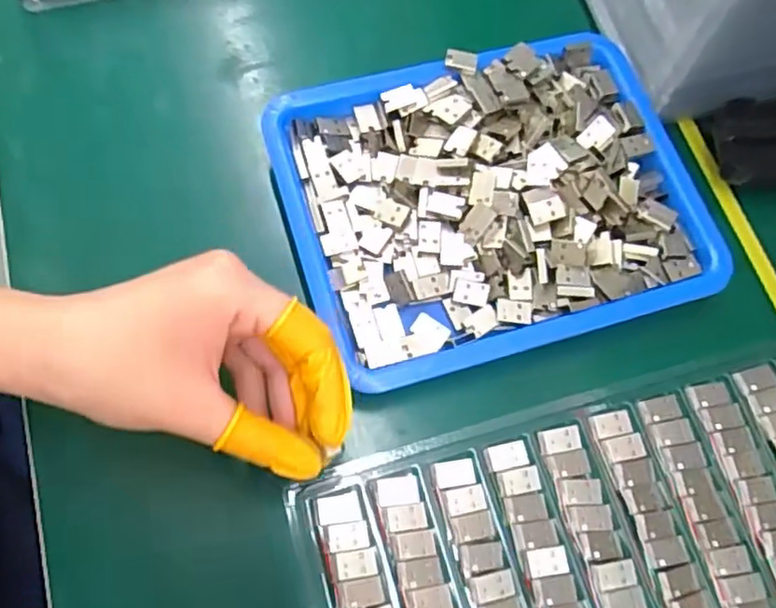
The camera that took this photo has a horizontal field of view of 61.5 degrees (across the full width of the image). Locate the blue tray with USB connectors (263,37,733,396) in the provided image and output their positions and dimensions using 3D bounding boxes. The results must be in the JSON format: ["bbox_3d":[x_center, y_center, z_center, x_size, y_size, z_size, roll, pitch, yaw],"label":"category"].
[{"bbox_3d":[0.058,-0.057,0.353,0.216,0.034,0.169,-15,72,-10],"label":"blue tray with USB connectors"}]

